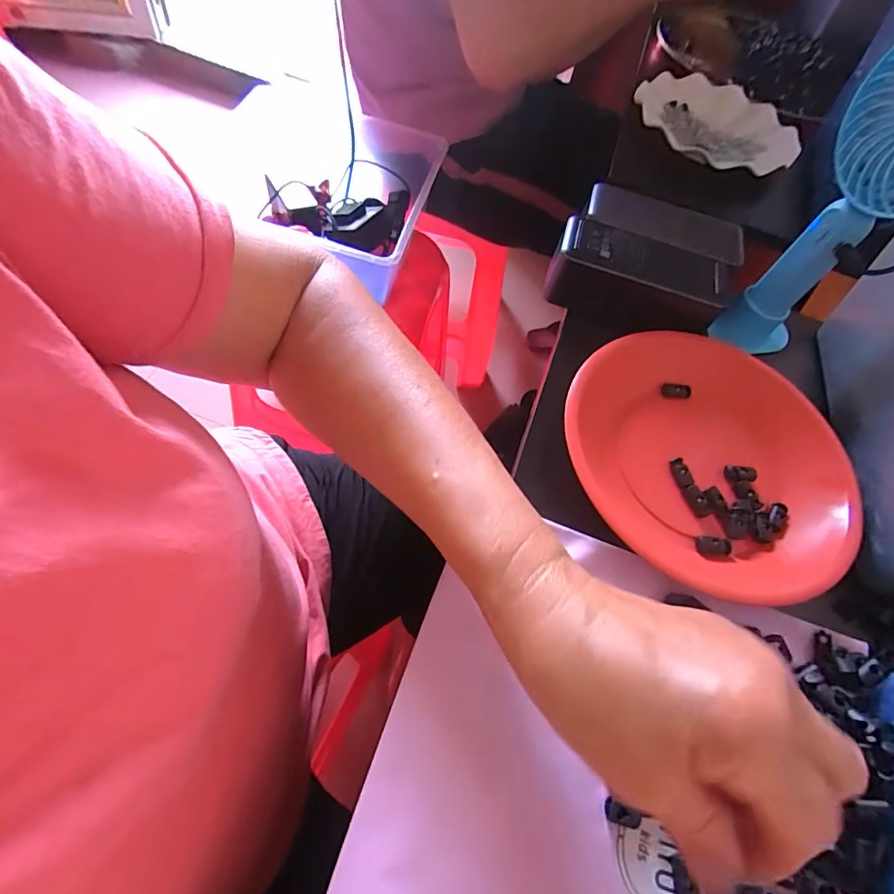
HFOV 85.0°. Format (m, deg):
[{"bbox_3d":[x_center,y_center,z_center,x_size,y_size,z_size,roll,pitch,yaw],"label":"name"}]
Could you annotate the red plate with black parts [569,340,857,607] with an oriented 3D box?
[{"bbox_3d":[0.174,0.001,0.331,0.183,0.035,0.175,4,60,-8],"label":"red plate with black parts"}]

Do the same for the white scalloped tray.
[{"bbox_3d":[0.313,-0.376,0.559,0.182,0.025,0.167,38,61,12],"label":"white scalloped tray"}]

